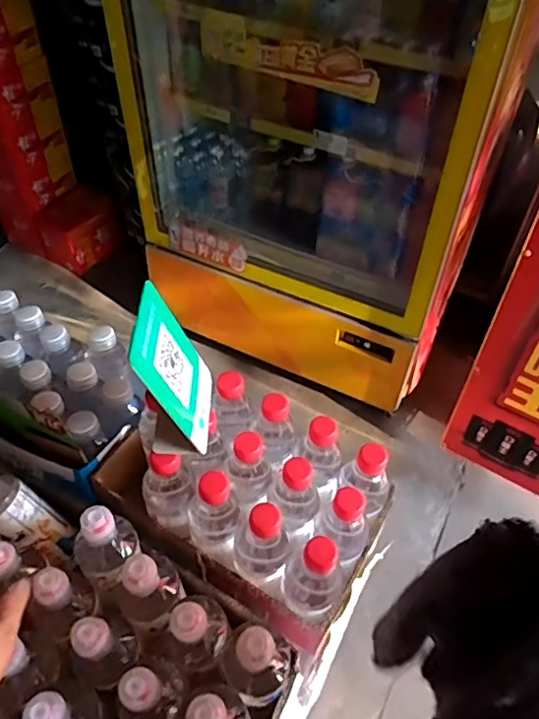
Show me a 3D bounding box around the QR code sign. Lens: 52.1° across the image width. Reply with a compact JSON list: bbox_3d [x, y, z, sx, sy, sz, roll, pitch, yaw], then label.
[{"bbox_3d":[-0.097,0.017,0.576,0.063,0.149,0.121,-2,49,-3],"label":"QR code sign"}]

